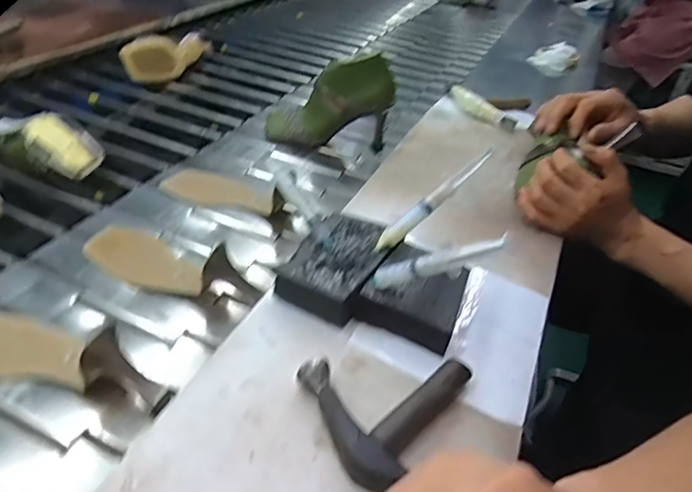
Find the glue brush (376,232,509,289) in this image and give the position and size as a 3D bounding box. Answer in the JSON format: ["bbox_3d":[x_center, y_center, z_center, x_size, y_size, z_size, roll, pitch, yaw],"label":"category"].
[{"bbox_3d":[0.072,0.014,0.426,0.133,0.018,0.012,-22,12,46],"label":"glue brush"}]

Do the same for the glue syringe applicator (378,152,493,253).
[{"bbox_3d":[0.087,-0.045,0.520,0.144,0.014,0.017,-40,50,-3],"label":"glue syringe applicator"}]

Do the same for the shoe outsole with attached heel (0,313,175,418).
[{"bbox_3d":[-0.265,0.084,0.467,0.235,0.060,0.066,10,38,5],"label":"shoe outsole with attached heel"}]

